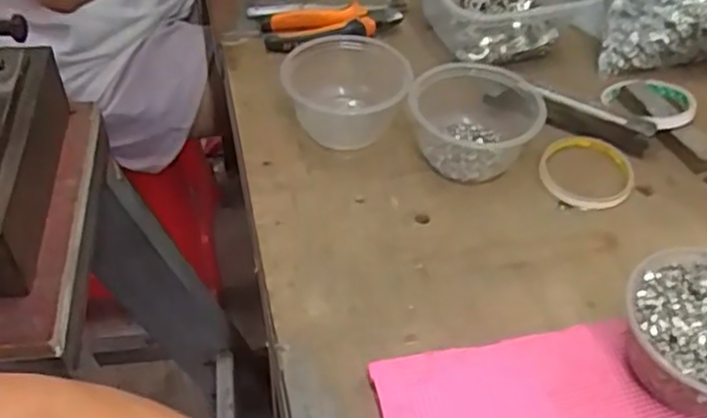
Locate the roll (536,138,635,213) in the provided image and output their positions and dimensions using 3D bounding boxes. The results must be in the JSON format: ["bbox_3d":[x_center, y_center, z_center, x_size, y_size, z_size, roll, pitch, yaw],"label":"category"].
[{"bbox_3d":[0.211,-0.033,0.642,0.081,0.010,0.087,0,46,0],"label":"roll"}]

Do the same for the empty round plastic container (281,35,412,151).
[{"bbox_3d":[-0.007,-0.106,0.657,0.105,0.066,0.100,0,46,0],"label":"empty round plastic container"}]

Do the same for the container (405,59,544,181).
[{"bbox_3d":[0.110,-0.087,0.646,0.115,0.059,0.121,7,47,7],"label":"container"}]

